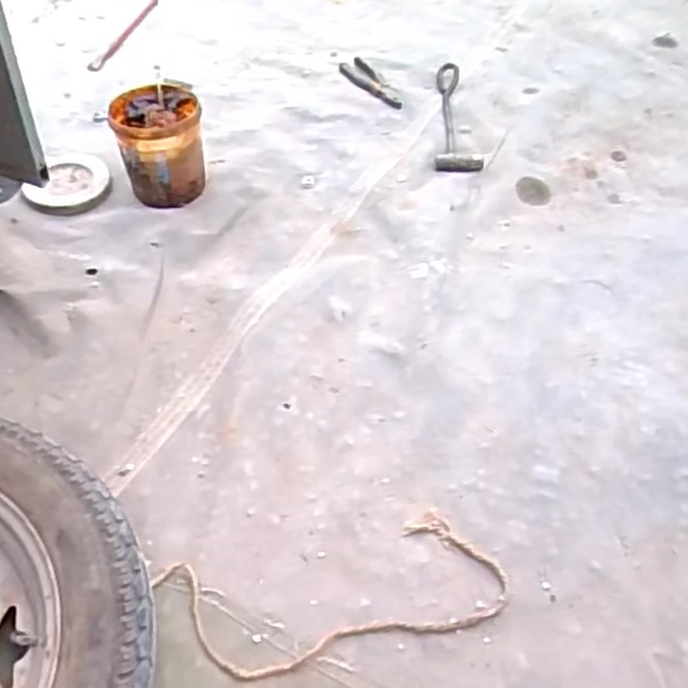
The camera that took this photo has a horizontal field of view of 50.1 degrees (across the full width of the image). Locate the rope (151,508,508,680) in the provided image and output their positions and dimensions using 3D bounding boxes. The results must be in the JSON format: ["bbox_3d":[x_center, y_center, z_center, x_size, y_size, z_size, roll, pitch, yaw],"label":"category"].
[{"bbox_3d":[-0.005,0.225,0.669,0.319,0.027,0.109,-8,50,-9],"label":"rope"}]

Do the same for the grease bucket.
[{"bbox_3d":[-0.258,-0.278,1.036,0.119,0.118,0.120,1,49,-1],"label":"grease bucket"}]

